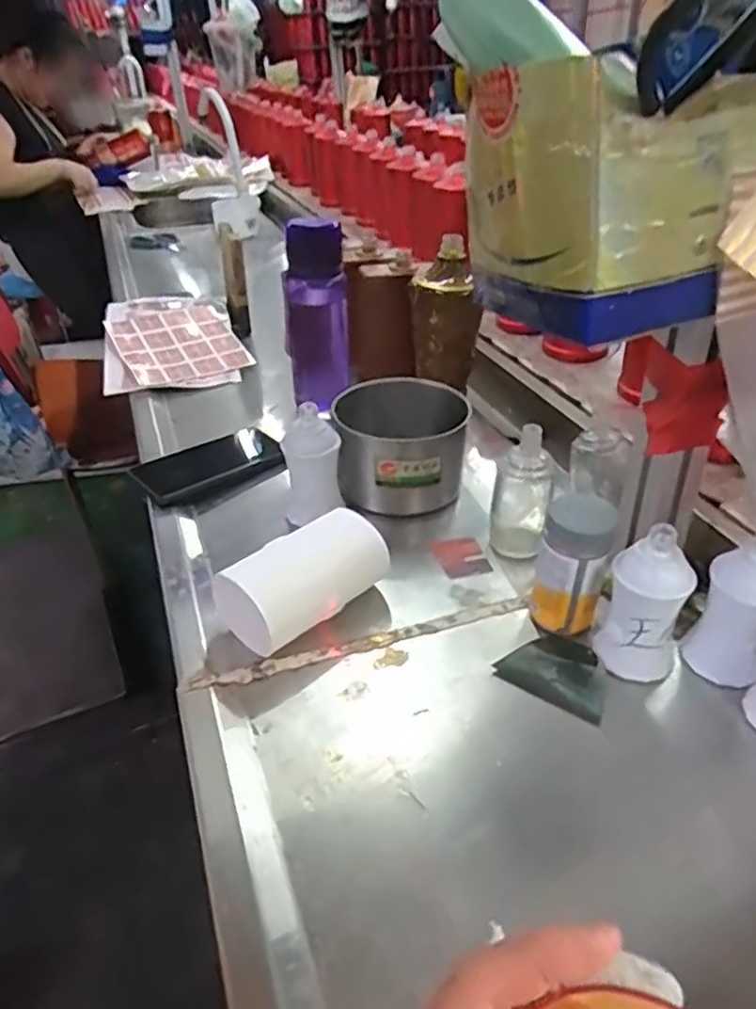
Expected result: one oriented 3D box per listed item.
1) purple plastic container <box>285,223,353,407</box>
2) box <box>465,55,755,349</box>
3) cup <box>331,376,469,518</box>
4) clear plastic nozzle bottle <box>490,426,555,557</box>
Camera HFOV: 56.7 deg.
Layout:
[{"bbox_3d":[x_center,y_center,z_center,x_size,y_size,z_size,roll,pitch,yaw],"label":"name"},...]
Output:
[{"bbox_3d":[-0.073,-0.223,0.842,0.072,0.211,0.075,-1,36,4],"label":"purple plastic container"},{"bbox_3d":[0.127,-0.177,0.398,0.124,0.124,0.137,-22,40,-24],"label":"box"},{"bbox_3d":[0.023,-0.060,0.726,0.126,0.091,0.123,-2,36,2],"label":"cup"},{"bbox_3d":[0.131,-0.014,0.640,0.049,0.120,0.057,6,37,13],"label":"clear plastic nozzle bottle"}]

